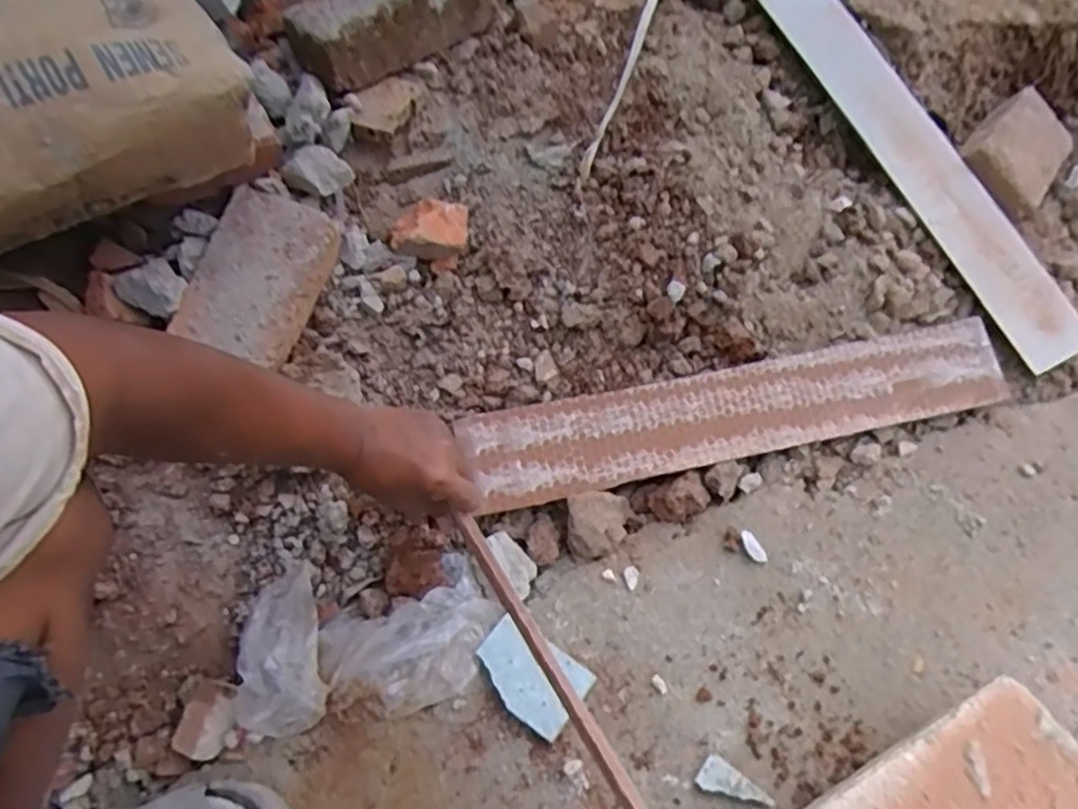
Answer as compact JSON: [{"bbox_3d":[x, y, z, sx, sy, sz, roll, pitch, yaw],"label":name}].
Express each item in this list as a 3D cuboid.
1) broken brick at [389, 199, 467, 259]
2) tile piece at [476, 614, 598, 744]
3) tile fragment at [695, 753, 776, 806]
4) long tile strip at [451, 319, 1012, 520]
[{"bbox_3d":[-0.114,-0.185,0.758,0.078,0.032,0.057,1,53,1],"label":"broken brick"},{"bbox_3d":[-0.009,0.239,0.638,0.097,0.011,0.066,31,67,19],"label":"tile piece"},{"bbox_3d":[0.160,0.307,0.595,0.060,0.010,0.027,9,53,7],"label":"tile fragment"},{"bbox_3d":[0.219,0.007,0.764,0.573,0.011,0.095,-12,79,-8],"label":"long tile strip"}]

